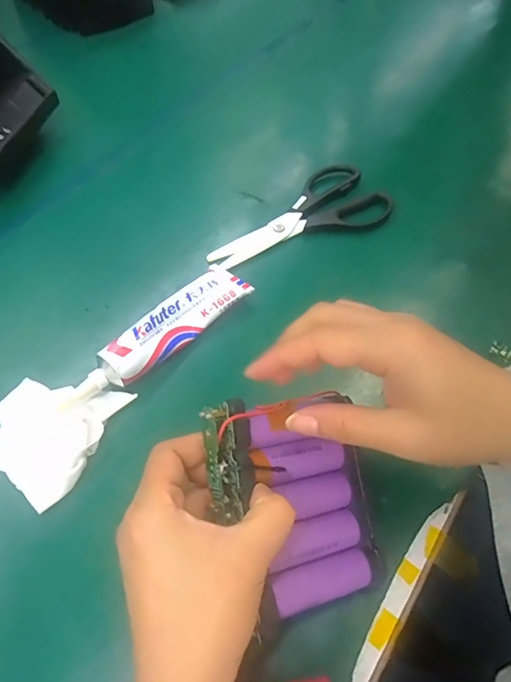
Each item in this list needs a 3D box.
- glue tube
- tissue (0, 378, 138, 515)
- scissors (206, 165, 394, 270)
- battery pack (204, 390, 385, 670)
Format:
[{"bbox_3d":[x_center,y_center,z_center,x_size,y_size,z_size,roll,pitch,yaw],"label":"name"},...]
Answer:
[{"bbox_3d":[-0.076,-0.007,0.352,0.164,0.031,0.040,-39,65,-22],"label":"glue tube"},{"bbox_3d":[-0.149,0.060,0.314,0.080,0.020,0.090,20,59,13],"label":"tissue"},{"bbox_3d":[0.038,-0.124,0.437,0.185,0.018,0.084,-19,59,-12],"label":"scissors"},{"bbox_3d":[0.024,0.087,0.249,0.087,0.020,0.115,-9,80,-30],"label":"battery pack"}]

